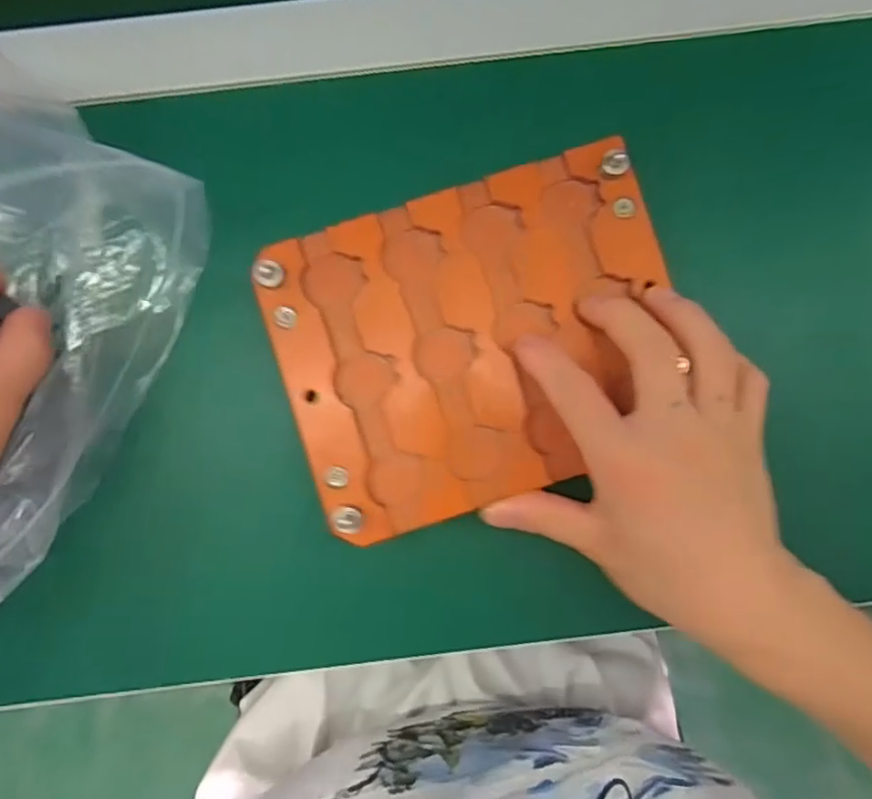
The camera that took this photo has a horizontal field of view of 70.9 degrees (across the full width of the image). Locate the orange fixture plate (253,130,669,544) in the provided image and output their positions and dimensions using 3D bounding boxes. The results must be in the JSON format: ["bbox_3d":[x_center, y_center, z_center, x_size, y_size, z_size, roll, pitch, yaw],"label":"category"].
[{"bbox_3d":[0.021,-0.027,0.295,0.186,0.010,0.148,-18,88,-2],"label":"orange fixture plate"}]

